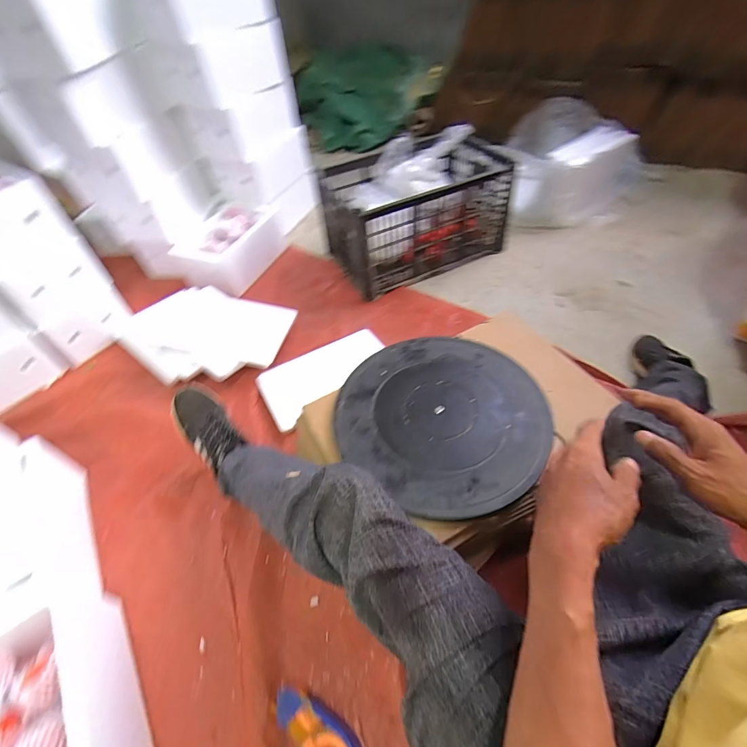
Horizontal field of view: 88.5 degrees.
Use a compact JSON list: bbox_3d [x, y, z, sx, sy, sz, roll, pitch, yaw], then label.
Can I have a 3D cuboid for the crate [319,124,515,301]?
[{"bbox_3d":[0.129,-0.517,1.255,0.546,0.328,0.332,-20,49,-11],"label":"crate"}]

